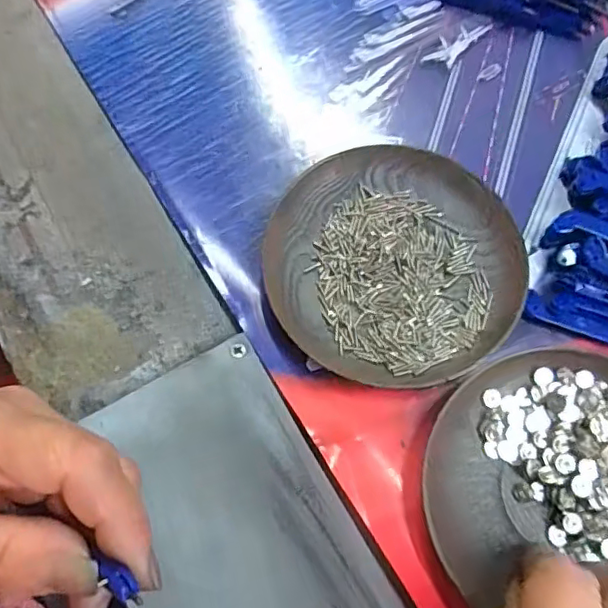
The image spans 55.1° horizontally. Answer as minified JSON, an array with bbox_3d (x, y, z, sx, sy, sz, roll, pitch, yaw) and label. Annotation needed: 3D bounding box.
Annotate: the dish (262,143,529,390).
[{"bbox_3d":[0.043,-0.019,0.274,0.118,0.013,0.115,-1,71,2],"label":"dish"}]

